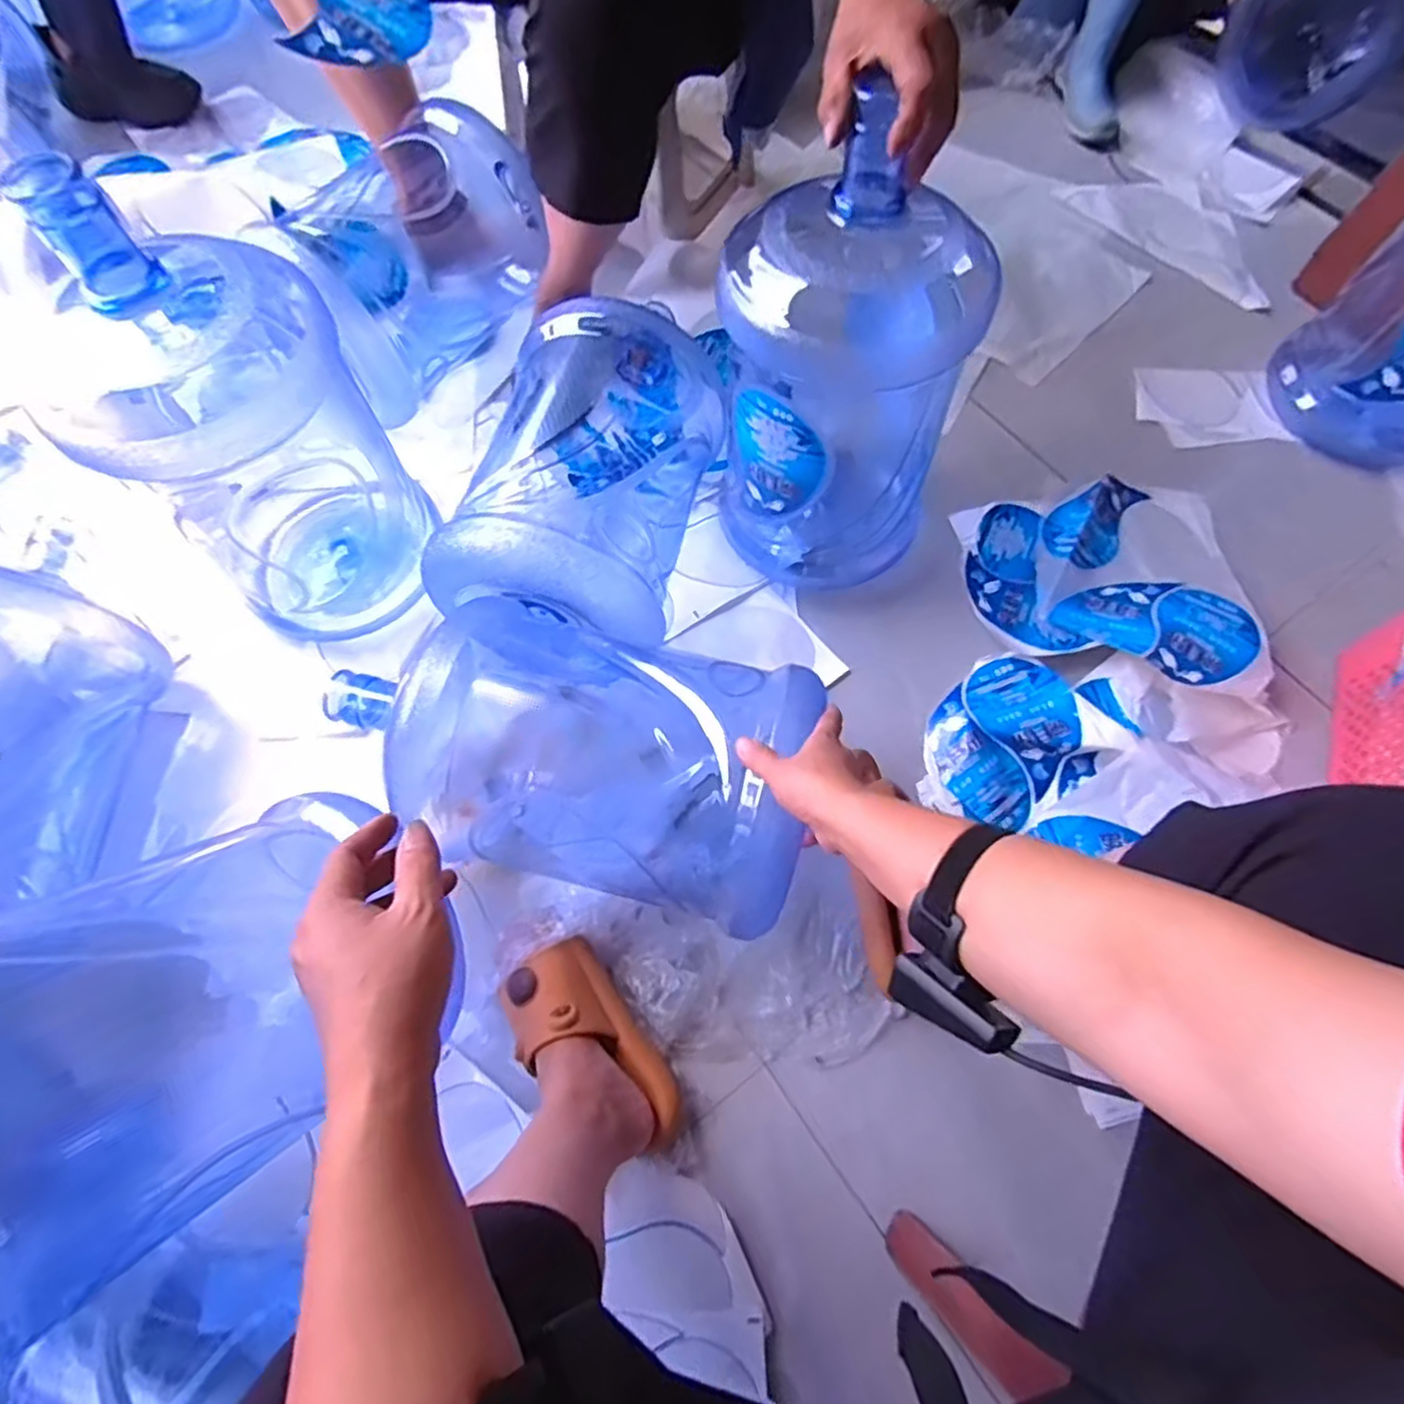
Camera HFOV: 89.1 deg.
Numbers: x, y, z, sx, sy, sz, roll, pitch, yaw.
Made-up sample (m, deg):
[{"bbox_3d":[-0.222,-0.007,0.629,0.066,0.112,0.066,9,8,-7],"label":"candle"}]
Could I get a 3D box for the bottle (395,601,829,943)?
[{"bbox_3d":[-0.093,0.058,0.715,0.379,0.258,0.249,14,69,3],"label":"bottle"}]

